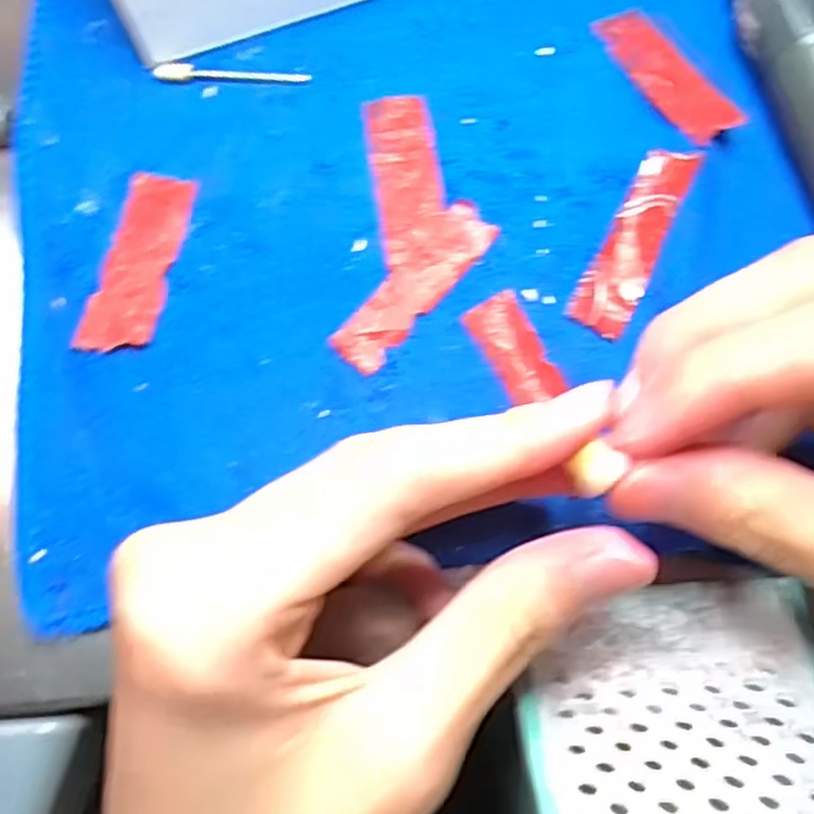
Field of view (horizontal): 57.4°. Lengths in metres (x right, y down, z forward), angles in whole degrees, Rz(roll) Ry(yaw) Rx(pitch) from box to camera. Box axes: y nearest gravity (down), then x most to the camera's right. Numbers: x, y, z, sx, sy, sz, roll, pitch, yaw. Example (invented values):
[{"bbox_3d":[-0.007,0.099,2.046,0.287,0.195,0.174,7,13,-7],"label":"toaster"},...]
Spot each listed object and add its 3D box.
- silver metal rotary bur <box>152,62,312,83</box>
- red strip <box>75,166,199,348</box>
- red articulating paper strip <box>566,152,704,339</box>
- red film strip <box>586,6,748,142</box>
[{"bbox_3d":[-0.057,-0.108,0.239,0.048,0.004,0.007,1,74,2],"label":"silver metal rotary bur"},{"bbox_3d":[-0.079,-0.043,0.221,0.020,0.004,0.058,13,71,-3],"label":"red strip"},{"bbox_3d":[0.067,-0.049,0.217,0.017,0.004,0.060,25,82,20],"label":"red articulating paper strip"},{"bbox_3d":[0.080,-0.103,0.230,0.016,0.004,0.056,-28,66,-5],"label":"red film strip"}]

